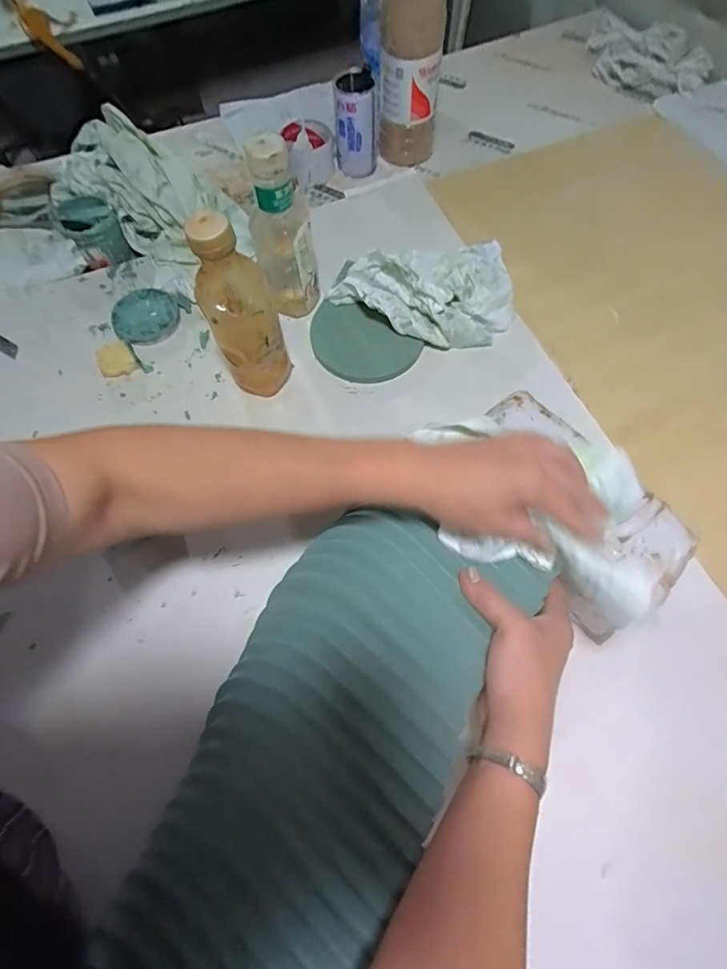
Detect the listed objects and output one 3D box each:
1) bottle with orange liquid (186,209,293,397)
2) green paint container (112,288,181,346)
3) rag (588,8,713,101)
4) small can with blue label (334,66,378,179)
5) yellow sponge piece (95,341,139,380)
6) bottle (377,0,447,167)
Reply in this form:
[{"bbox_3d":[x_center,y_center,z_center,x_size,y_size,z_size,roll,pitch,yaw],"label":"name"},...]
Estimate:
[{"bbox_3d":[-0.118,-0.164,0.488,0.066,0.202,0.055,-32,70,-12],"label":"bottle with orange liquid"},{"bbox_3d":[-0.284,-0.223,0.630,0.080,0.014,0.081,-8,67,-2],"label":"green paint container"},{"bbox_3d":[0.503,-0.757,0.853,0.196,0.035,0.189,12,66,8],"label":"rag"},{"bbox_3d":[-0.012,-0.541,0.732,0.065,0.118,0.057,-1,67,1],"label":"small can with blue label"},{"bbox_3d":[-0.303,-0.152,0.588,0.042,0.021,0.037,-29,69,-11],"label":"yellow sponge piece"},{"bbox_3d":[0.064,-0.599,0.655,0.085,0.303,0.074,-2,67,0],"label":"bottle"}]

